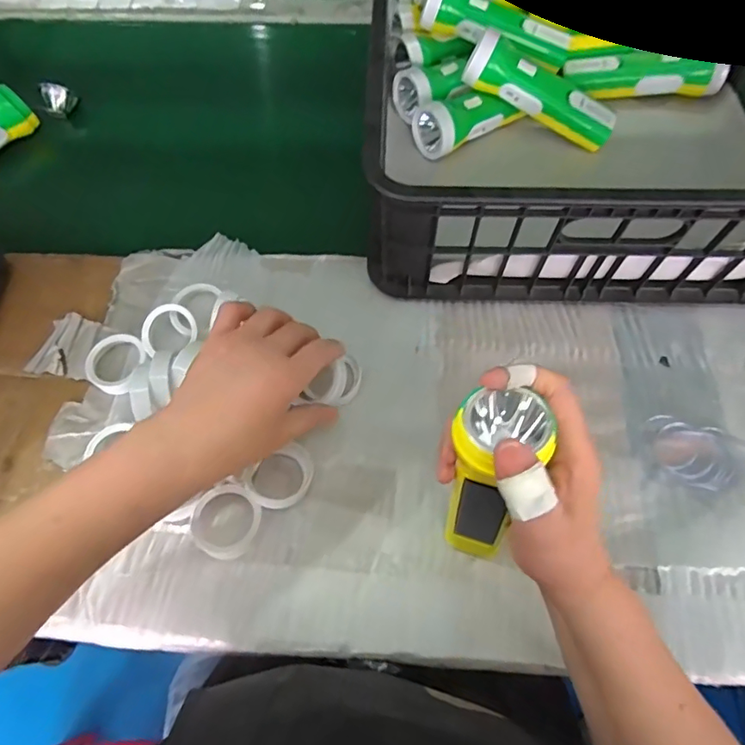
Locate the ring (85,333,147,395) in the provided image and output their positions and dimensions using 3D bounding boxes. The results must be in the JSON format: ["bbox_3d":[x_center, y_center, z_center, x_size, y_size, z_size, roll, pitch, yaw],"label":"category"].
[{"bbox_3d":[-0.224,-0.008,0.442,0.049,0.017,0.056,8,66,5],"label":"ring"}]

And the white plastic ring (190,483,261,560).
[{"bbox_3d":[-0.112,0.113,0.381,0.049,0.007,0.053,0,80,0],"label":"white plastic ring"}]

